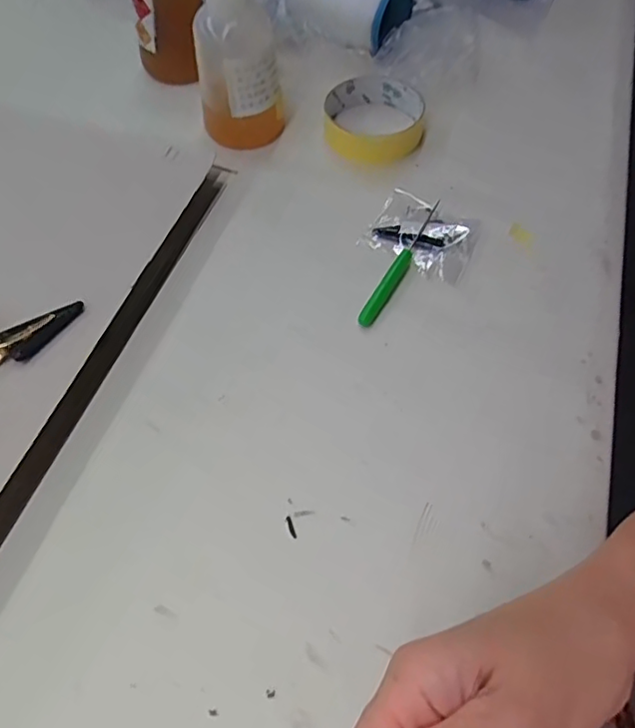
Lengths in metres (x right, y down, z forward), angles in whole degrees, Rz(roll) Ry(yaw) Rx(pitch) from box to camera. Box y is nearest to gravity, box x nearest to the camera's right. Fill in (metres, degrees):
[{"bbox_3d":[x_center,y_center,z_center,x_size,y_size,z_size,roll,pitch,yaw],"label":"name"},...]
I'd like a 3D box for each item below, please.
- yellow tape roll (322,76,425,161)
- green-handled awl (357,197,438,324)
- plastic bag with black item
[{"bbox_3d":[0.045,-0.198,0.481,0.078,0.033,0.075,9,58,4],"label":"yellow tape roll"},{"bbox_3d":[0.058,-0.070,0.402,0.011,0.010,0.119,25,61,13],"label":"green-handled awl"},{"bbox_3d":[0.074,-0.092,0.416,0.073,0.014,0.059,27,61,15],"label":"plastic bag with black item"}]

